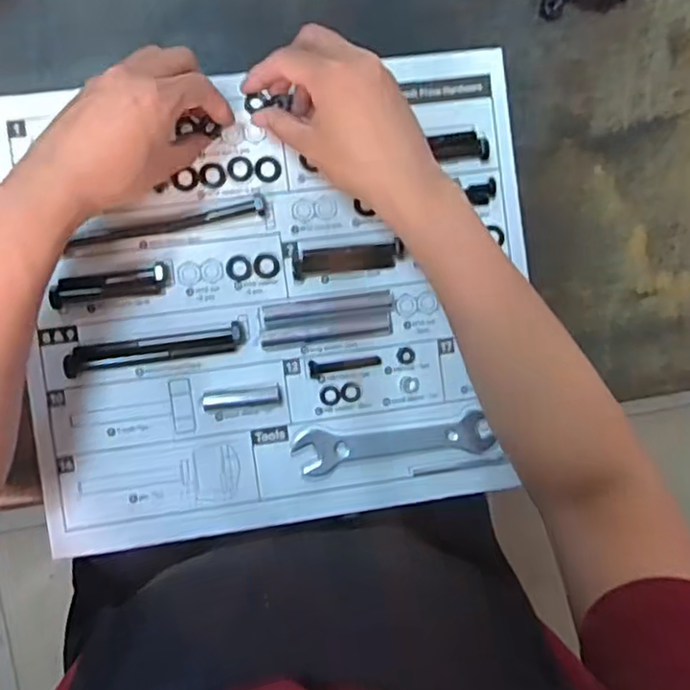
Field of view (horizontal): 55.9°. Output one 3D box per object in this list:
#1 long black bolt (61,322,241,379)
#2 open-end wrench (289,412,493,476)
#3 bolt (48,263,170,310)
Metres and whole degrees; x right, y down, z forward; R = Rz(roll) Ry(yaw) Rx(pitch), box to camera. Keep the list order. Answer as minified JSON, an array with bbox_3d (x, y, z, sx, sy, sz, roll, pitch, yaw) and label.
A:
[{"bbox_3d":[-0.136,0.003,0.471,0.123,0.013,0.020,-9,93,-4],"label":"long black bolt"},{"bbox_3d":[0.037,0.075,0.493,0.149,0.006,0.033,-6,92,-5],"label":"open-end wrench"},{"bbox_3d":[-0.169,-0.044,0.468,0.080,0.014,0.019,-12,93,-4],"label":"bolt"}]

